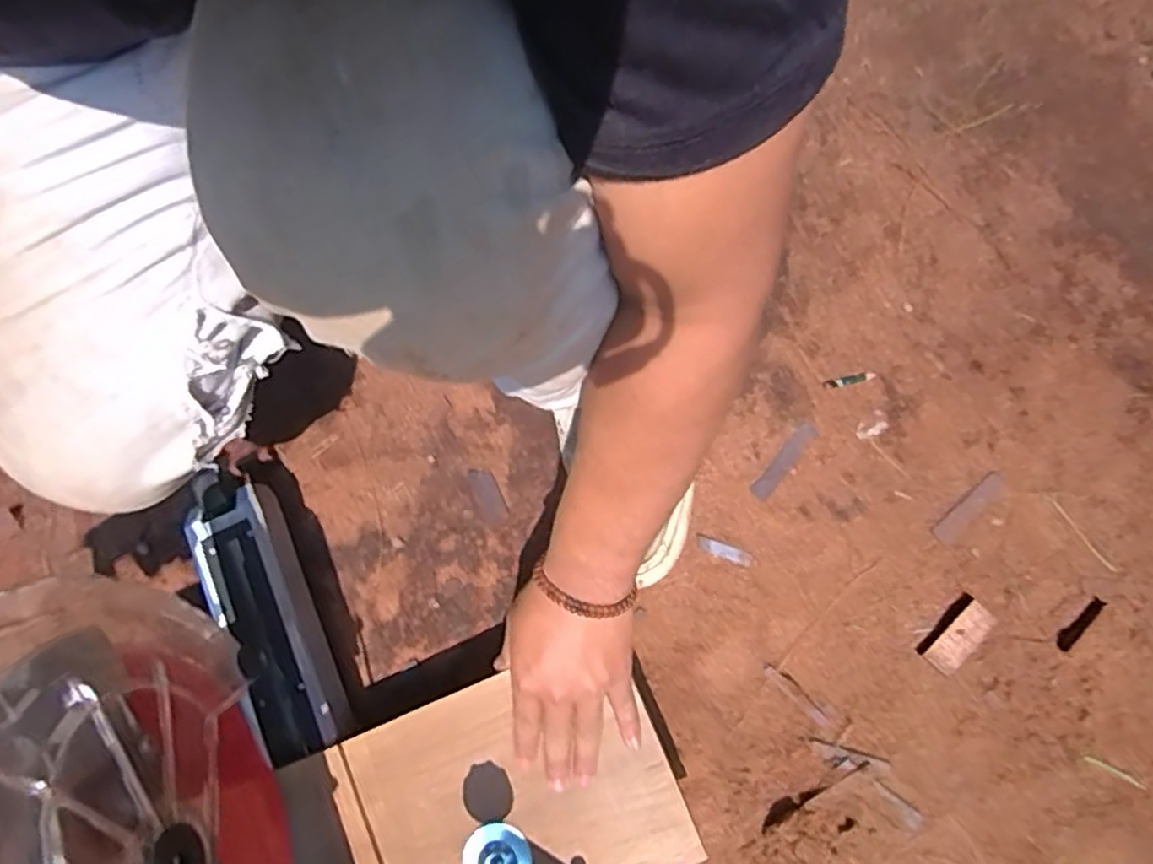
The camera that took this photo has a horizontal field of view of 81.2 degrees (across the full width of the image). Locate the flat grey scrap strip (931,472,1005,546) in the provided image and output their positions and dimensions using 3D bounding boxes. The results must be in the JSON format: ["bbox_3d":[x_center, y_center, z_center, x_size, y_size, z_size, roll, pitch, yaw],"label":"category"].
[{"bbox_3d":[0.345,0.067,0.589,0.079,0.004,0.021,-40,79,-1],"label":"flat grey scrap strip"}]

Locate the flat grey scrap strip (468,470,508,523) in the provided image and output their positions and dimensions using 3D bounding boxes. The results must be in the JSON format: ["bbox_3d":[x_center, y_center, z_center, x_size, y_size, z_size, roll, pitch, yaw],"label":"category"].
[{"bbox_3d":[-0.082,0.058,0.621,0.022,0.005,0.052,-26,79,2],"label":"flat grey scrap strip"}]

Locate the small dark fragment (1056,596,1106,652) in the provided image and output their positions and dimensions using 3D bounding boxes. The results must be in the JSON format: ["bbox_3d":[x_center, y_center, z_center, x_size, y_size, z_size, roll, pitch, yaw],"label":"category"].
[{"bbox_3d":[0.421,0.161,0.564,0.013,0.008,0.053,42,88,10],"label":"small dark fragment"}]

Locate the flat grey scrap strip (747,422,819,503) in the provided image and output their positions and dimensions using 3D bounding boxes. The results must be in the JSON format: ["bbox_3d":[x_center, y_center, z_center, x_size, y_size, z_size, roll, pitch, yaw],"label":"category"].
[{"bbox_3d":[0.187,0.026,0.604,0.017,0.004,0.080,39,87,10],"label":"flat grey scrap strip"}]

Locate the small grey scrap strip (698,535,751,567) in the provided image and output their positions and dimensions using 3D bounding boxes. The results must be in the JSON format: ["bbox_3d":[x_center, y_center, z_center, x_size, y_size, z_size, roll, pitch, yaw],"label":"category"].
[{"bbox_3d":[0.131,0.105,0.595,0.049,0.004,0.013,17,83,8],"label":"small grey scrap strip"}]

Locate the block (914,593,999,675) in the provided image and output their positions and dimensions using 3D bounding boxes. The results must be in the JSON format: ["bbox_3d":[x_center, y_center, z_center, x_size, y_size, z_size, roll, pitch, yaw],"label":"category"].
[{"bbox_3d":[0.317,0.168,0.559,0.027,0.016,0.064,44,88,11],"label":"block"}]

